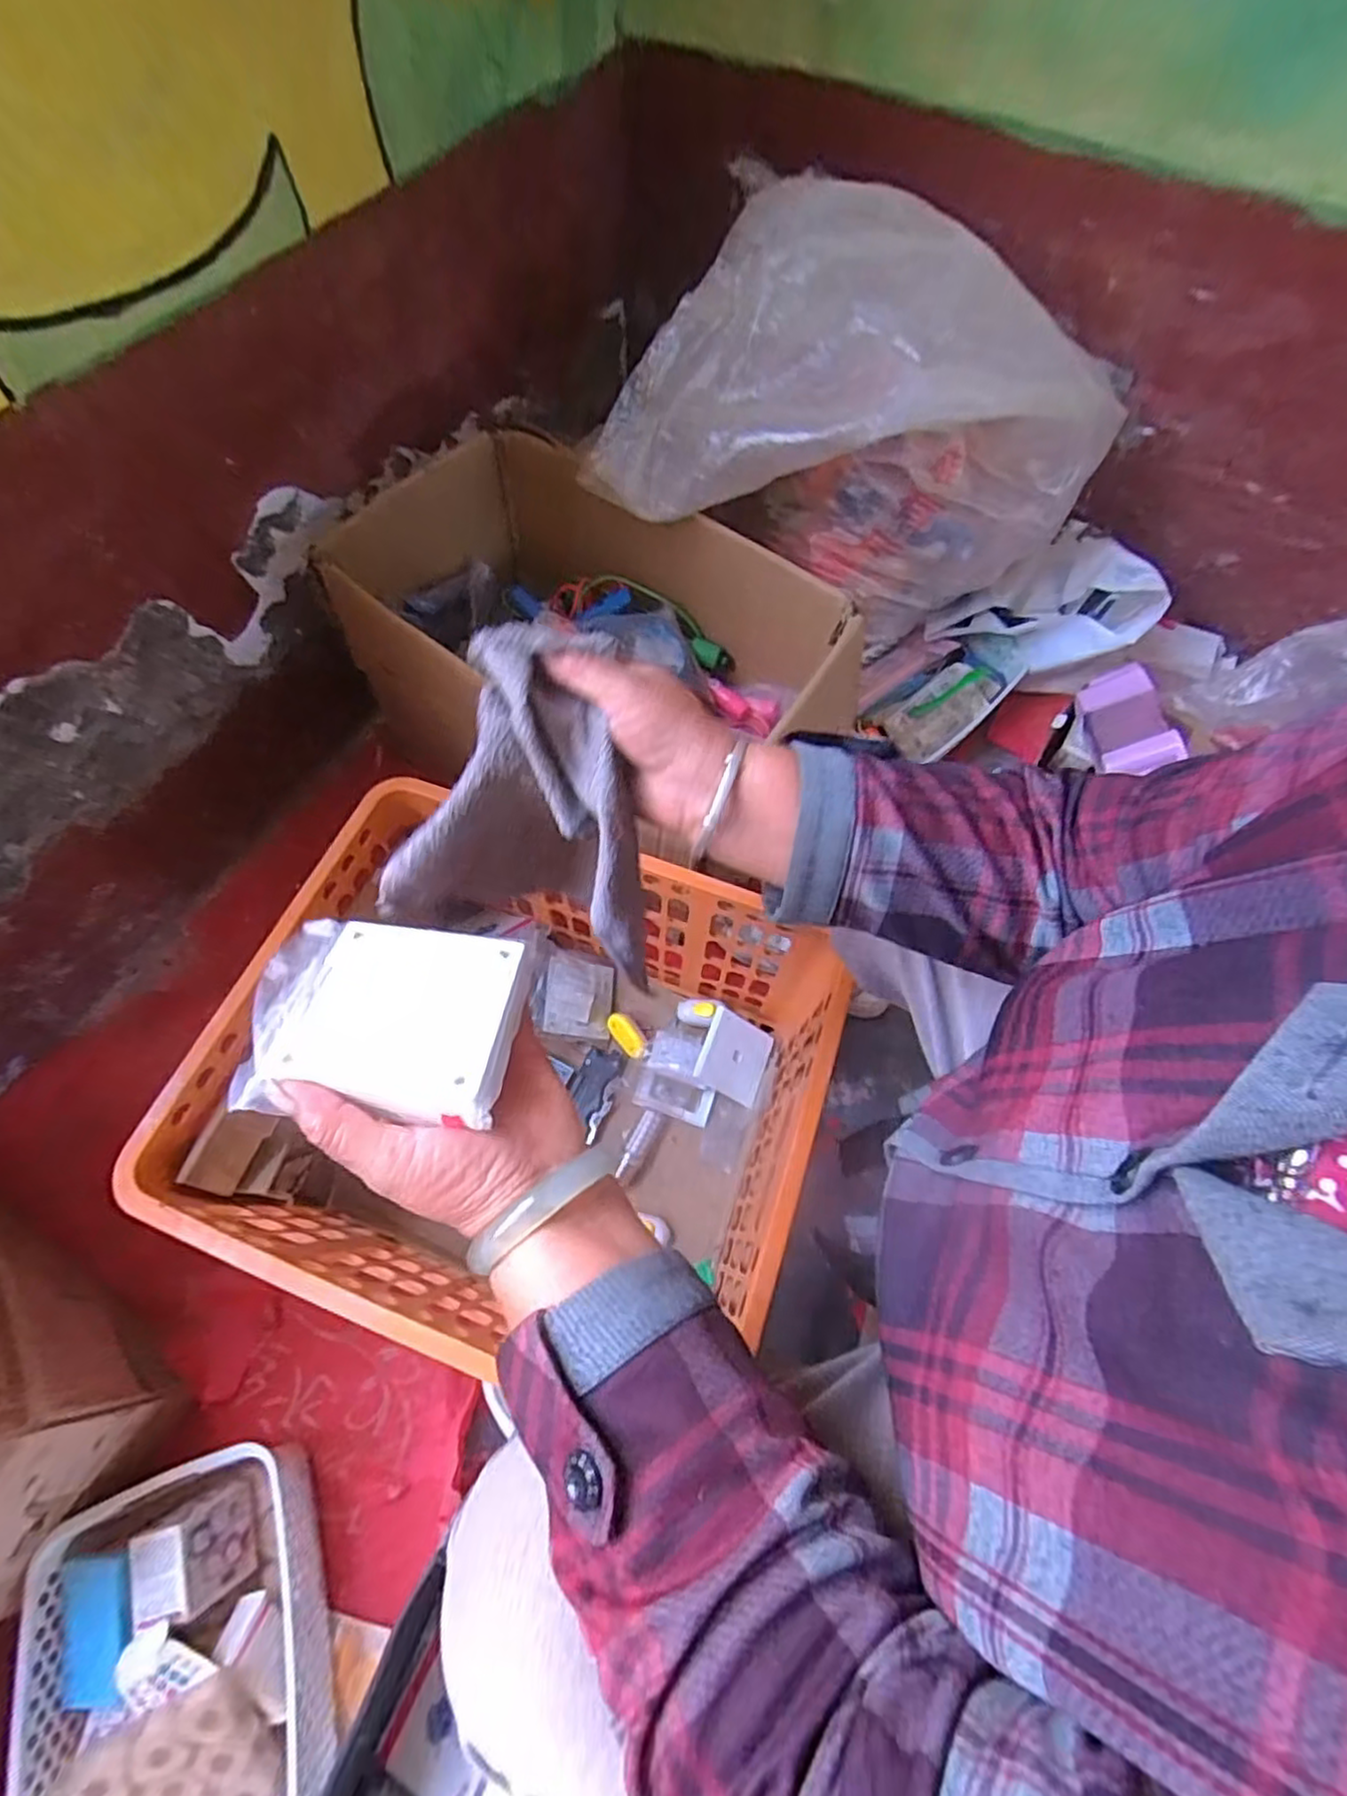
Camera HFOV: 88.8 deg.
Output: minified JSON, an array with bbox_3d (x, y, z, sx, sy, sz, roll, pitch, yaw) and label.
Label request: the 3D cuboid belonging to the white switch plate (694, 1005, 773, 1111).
[{"bbox_3d":[0.071,0.179,0.773,0.092,0.012,0.081,37,66,-28],"label":"white switch plate"}]

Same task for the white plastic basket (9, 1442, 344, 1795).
[{"bbox_3d":[-0.389,0.627,0.541,0.208,0.085,0.298,-18,66,-10],"label":"white plastic basket"}]

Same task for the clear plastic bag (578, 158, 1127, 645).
[{"bbox_3d":[0.194,-0.521,0.806,0.536,0.350,0.252,10,64,3],"label":"clear plastic bag"}]

